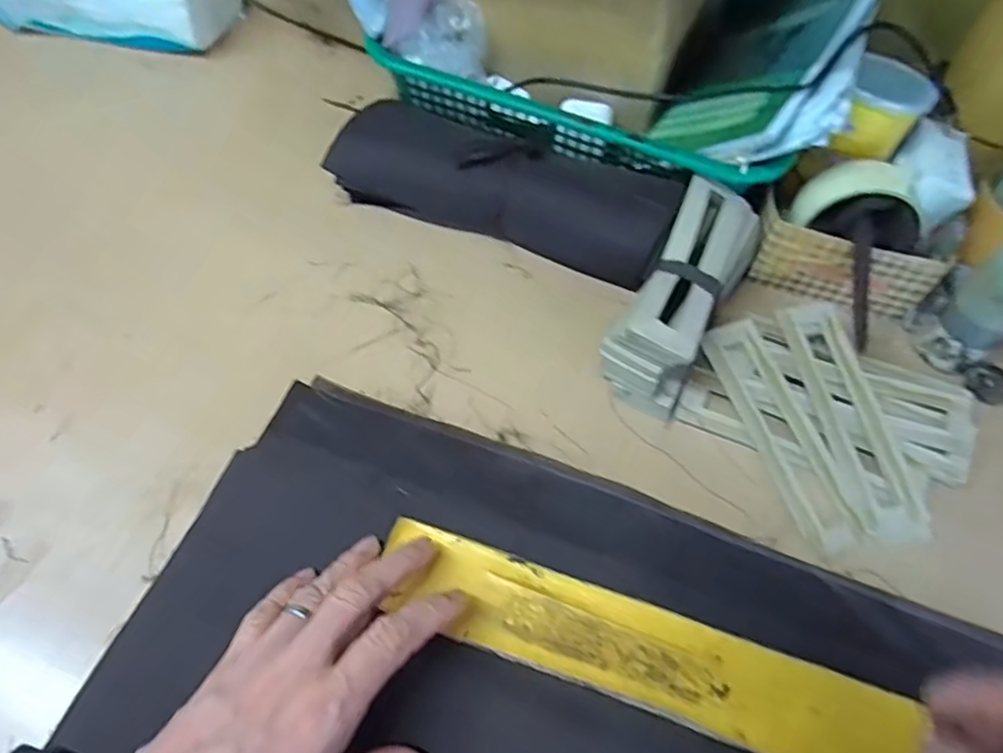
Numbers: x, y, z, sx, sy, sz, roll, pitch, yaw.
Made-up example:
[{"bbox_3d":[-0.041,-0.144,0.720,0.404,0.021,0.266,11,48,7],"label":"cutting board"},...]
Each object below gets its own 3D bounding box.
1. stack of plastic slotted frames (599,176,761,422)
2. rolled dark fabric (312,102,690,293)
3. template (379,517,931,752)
[{"bbox_3d":[0.127,-0.060,0.435,0.056,0.064,0.164,28,61,14],"label":"stack of plastic slotted frames"},{"bbox_3d":[-0.004,-0.142,0.488,0.267,0.068,0.071,22,59,11],"label":"rolled dark fabric"},{"bbox_3d":[0.070,0.135,0.309,0.255,0.008,0.047,17,59,10],"label":"template"}]

